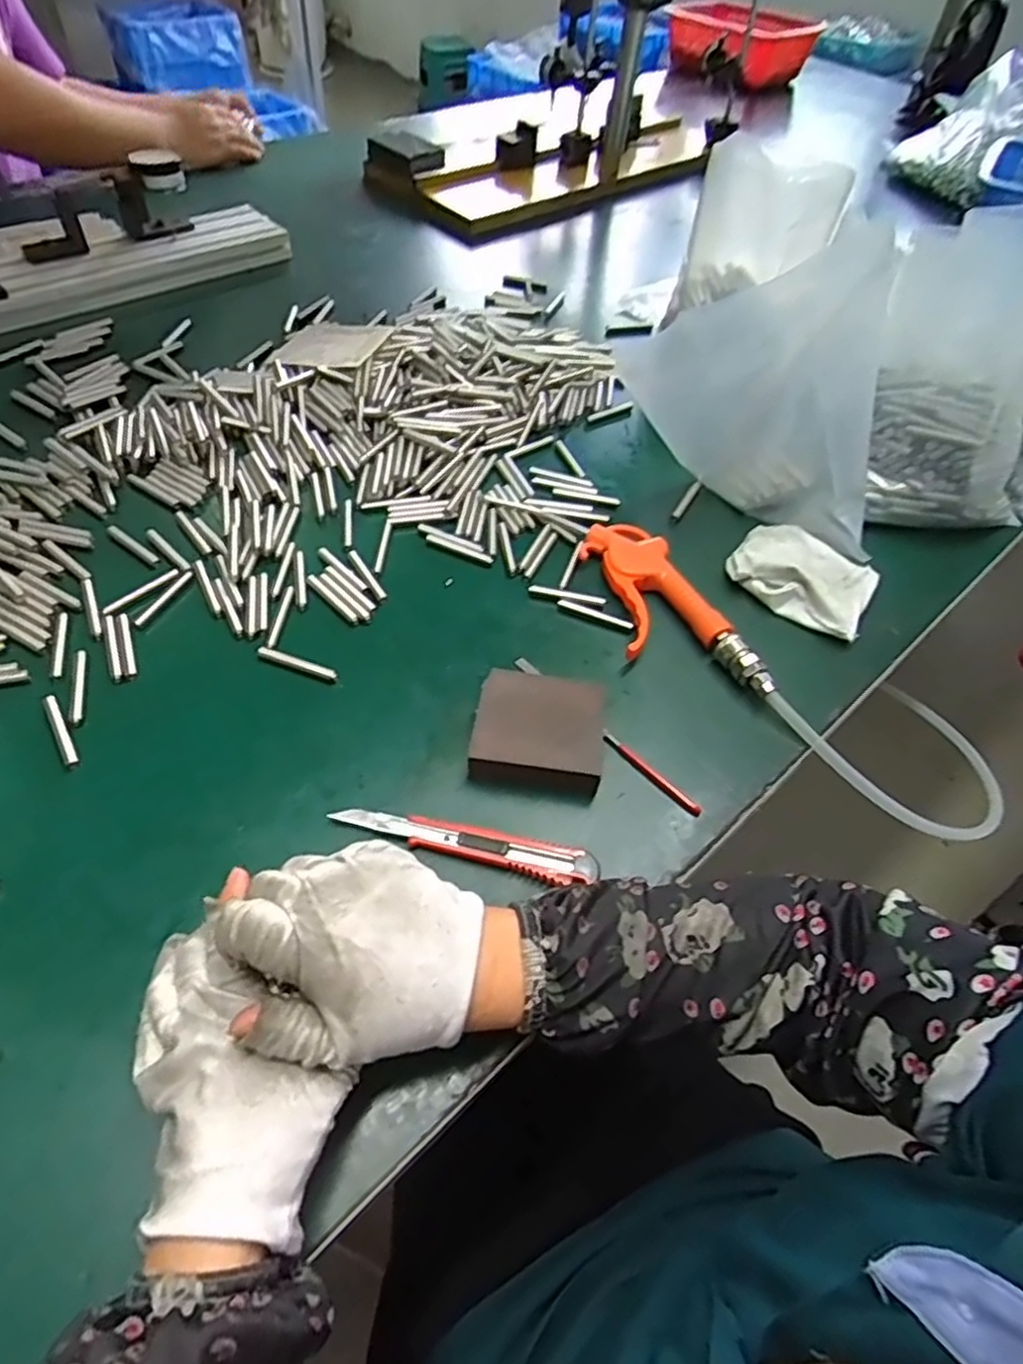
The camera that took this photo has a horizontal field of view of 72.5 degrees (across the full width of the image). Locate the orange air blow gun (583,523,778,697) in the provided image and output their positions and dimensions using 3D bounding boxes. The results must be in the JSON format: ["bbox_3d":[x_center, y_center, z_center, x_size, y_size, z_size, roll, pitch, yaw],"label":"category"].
[{"bbox_3d":[0.106,-0.052,0.509,0.075,0.026,0.182,-16,56,-16],"label":"orange air blow gun"}]

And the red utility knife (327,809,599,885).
[{"bbox_3d":[-0.026,0.092,0.401,0.149,0.014,0.020,14,53,6],"label":"red utility knife"}]

